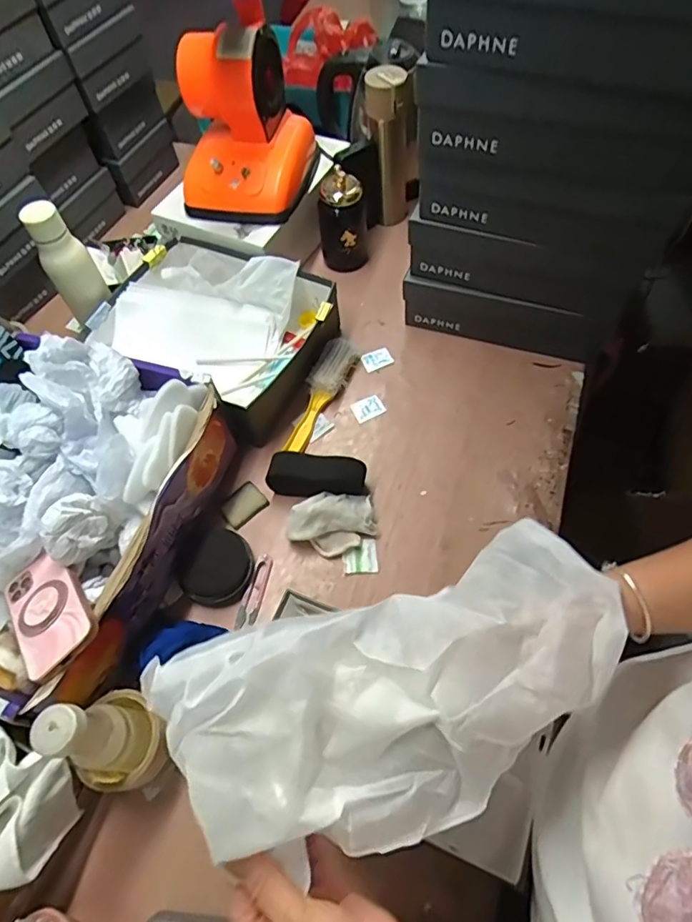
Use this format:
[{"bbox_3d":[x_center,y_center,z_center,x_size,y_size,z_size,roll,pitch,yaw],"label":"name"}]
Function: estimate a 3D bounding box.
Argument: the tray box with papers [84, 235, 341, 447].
[{"bbox_3d":[-0.189,-0.213,0.834,0.321,0.106,0.266,30,67,19],"label":"tray box with papers"}]

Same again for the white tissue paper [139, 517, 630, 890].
[{"bbox_3d":[0.036,0.152,0.359,0.299,0.061,0.150,-19,61,-7],"label":"white tissue paper"}]

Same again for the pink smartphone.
[{"bbox_3d":[-0.303,0.148,0.551,0.073,0.014,0.143,-42,49,-18],"label":"pink smartphone"}]

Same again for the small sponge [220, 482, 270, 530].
[{"bbox_3d":[-0.138,0.060,0.737,0.059,0.009,0.045,-41,66,-18],"label":"small sponge"}]

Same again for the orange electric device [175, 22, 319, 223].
[{"bbox_3d":[-0.159,-0.502,0.816,0.190,0.198,0.179,3,61,6],"label":"orange electric device"}]

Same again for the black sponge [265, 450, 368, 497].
[{"bbox_3d":[-0.038,0.020,0.718,0.132,0.049,0.038,5,61,7],"label":"black sponge"}]

